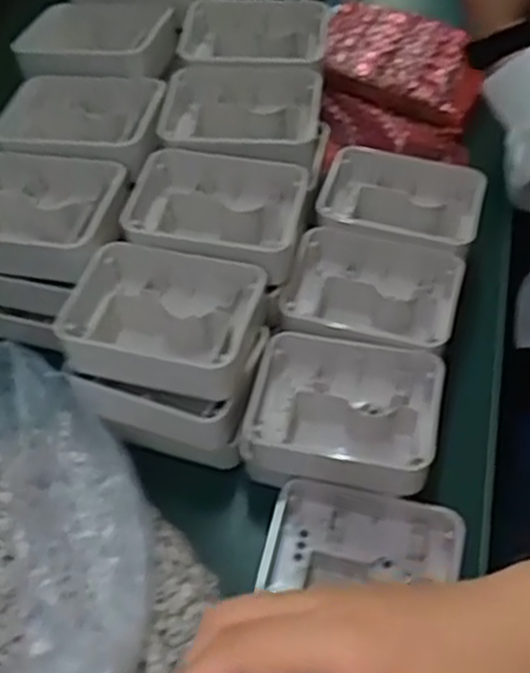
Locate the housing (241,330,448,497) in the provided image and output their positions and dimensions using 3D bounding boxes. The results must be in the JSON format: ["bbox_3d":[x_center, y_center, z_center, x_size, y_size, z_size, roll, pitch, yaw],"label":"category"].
[{"bbox_3d":[0.056,0.056,0.563,0.134,0.046,0.101,9,57,8],"label":"housing"}]

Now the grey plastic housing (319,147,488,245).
[{"bbox_3d":[0.115,-0.110,0.669,0.134,0.042,0.098,13,58,11],"label":"grey plastic housing"}]

